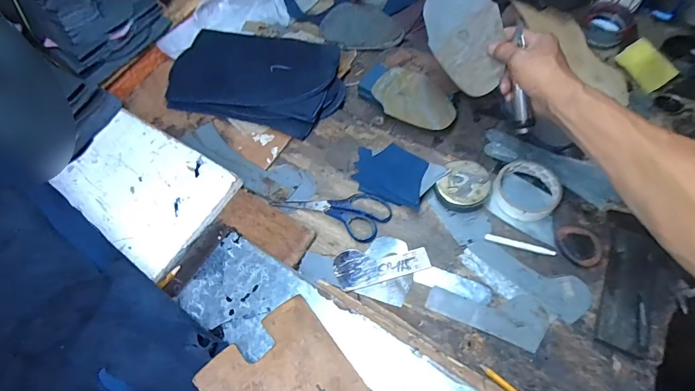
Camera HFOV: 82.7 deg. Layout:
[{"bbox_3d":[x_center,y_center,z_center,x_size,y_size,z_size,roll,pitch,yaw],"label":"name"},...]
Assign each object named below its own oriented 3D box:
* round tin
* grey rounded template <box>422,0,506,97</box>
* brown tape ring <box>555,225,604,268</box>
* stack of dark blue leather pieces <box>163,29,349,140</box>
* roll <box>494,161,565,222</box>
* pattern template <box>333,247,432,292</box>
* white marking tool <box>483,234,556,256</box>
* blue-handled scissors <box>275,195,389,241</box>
[{"bbox_3d":[0.166,-0.014,0.563,0.069,0.023,0.069,-2,63,4],"label":"round tin"},{"bbox_3d":[0.161,-0.210,0.528,0.145,0.093,0.005,56,40,-4],"label":"grey rounded template"},{"bbox_3d":[0.303,0.066,0.516,0.050,0.016,0.058,-22,63,-7],"label":"brown tape ring"},{"bbox_3d":[-0.157,-0.201,0.674,0.288,0.060,0.152,13,65,11],"label":"stack of dark blue leather pieces"},{"bbox_3d":[0.250,-0.006,0.553,0.085,0.022,0.091,-2,63,4],"label":"roll"},{"bbox_3d":[0.045,0.090,0.536,0.125,0.004,0.053,-14,63,-1],"label":"pattern template"},{"bbox_3d":[0.229,0.066,0.525,0.088,0.008,0.009,16,65,12],"label":"white marking tool"},{"bbox_3d":[-0.019,0.016,0.584,0.161,0.012,0.072,19,66,14],"label":"blue-handled scissors"}]

